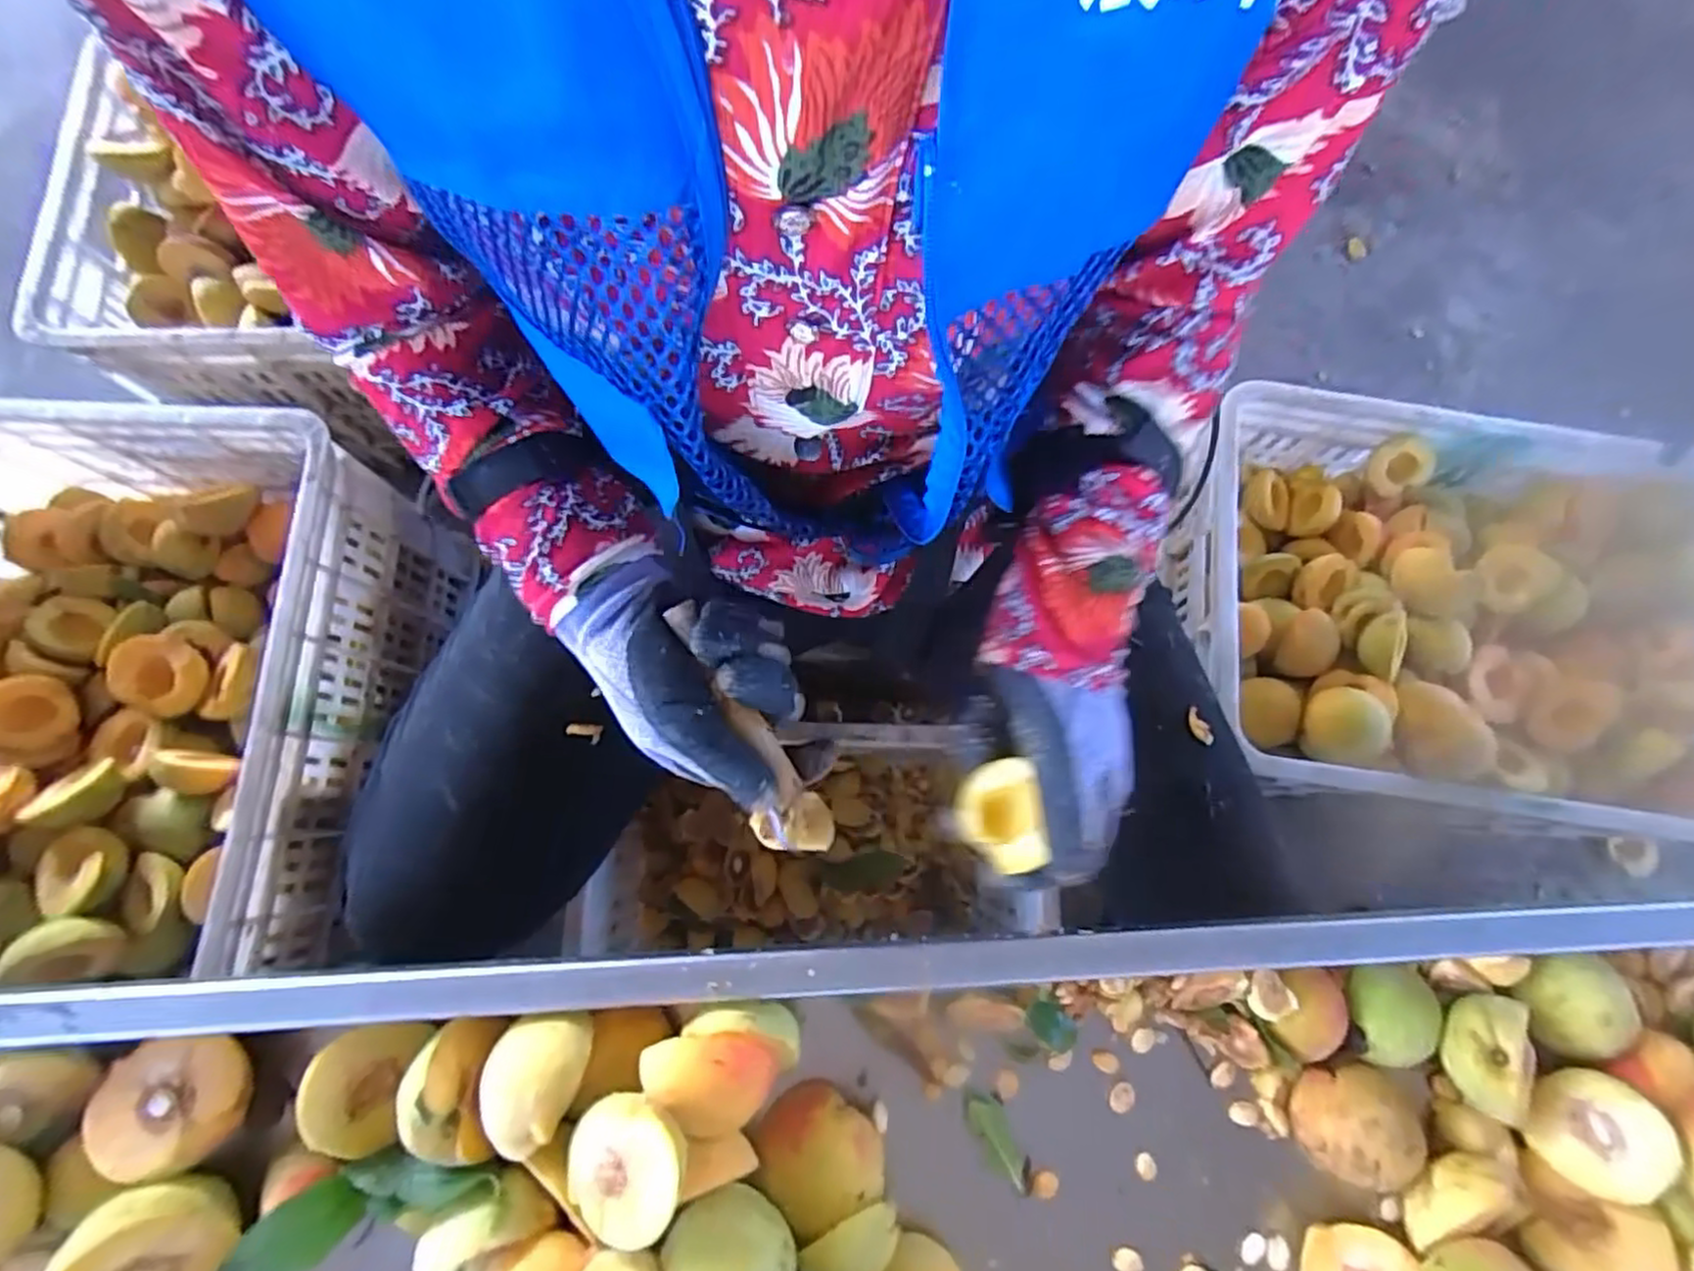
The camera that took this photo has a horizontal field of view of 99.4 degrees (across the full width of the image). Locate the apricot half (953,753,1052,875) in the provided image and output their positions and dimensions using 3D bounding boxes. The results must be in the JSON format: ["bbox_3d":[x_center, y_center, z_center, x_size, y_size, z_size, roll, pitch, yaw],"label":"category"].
[{"bbox_3d":[0.082,0.088,0.368,0.045,0.027,0.048,42,122,18],"label":"apricot half"}]

